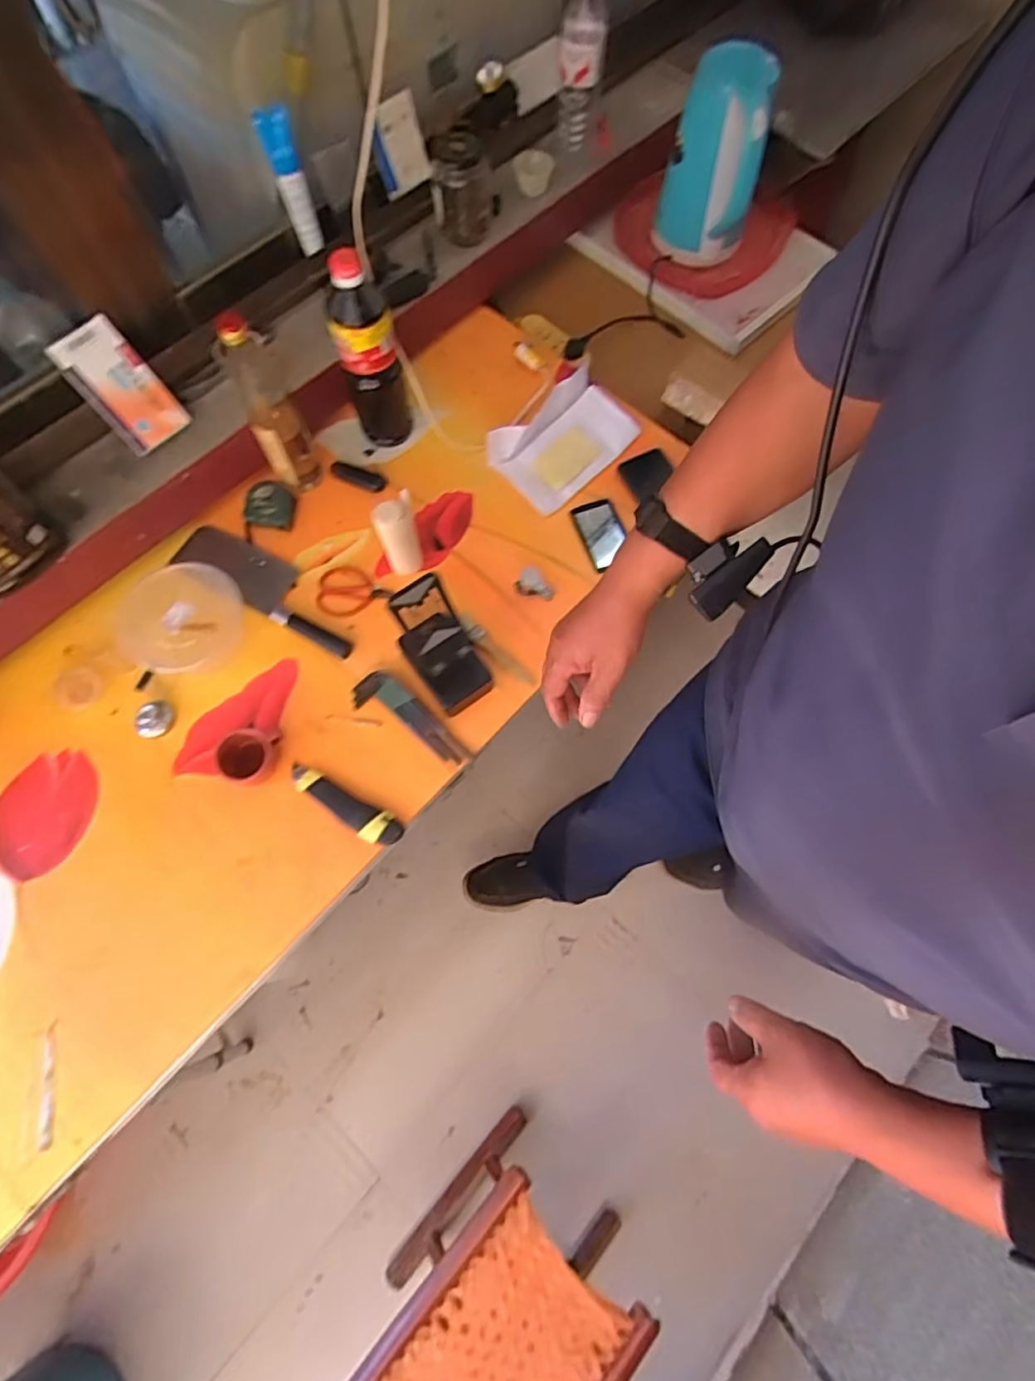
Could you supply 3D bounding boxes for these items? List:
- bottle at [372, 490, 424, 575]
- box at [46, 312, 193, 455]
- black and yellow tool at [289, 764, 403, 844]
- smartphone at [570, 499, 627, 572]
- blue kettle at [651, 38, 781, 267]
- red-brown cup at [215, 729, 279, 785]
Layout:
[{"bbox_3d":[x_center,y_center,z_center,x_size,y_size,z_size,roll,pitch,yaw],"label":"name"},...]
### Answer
[{"bbox_3d":[-0.154,-0.200,0.816,0.048,0.116,0.048,0,70,-1],"label":"bottle"},{"bbox_3d":[-0.499,-0.382,0.785,0.085,0.141,0.018,-39,38,-4],"label":"box"},{"bbox_3d":[-0.213,0.136,0.751,0.160,0.017,0.039,29,72,9],"label":"black and yellow tool"},{"bbox_3d":[0.123,-0.225,0.889,0.065,0.008,0.103,-20,72,-8],"label":"smartphone"},{"bbox_3d":[0.297,-0.783,0.923,0.132,0.260,0.125,19,71,5],"label":"blue kettle"},{"bbox_3d":[-0.331,0.081,0.757,0.062,0.055,0.072,17,71,5],"label":"red-brown cup"}]

